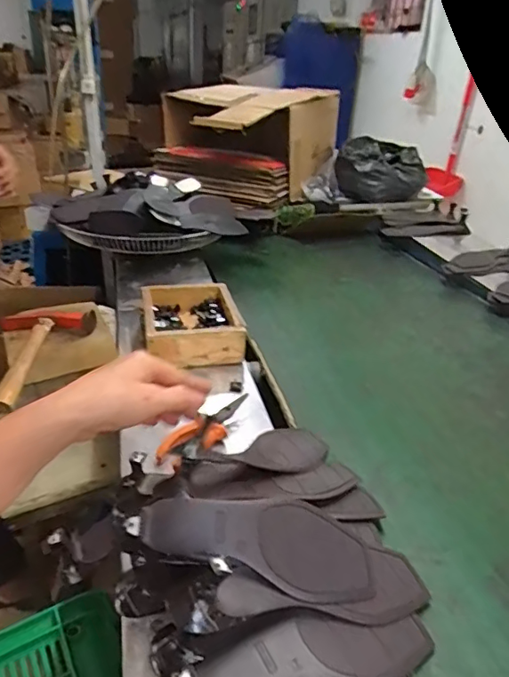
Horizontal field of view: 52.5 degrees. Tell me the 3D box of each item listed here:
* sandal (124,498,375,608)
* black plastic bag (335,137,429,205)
[{"bbox_3d":[0.007,0.178,0.454,0.221,0.042,0.067,17,28,-10],"label":"sandal"},{"bbox_3d":[0.433,-0.573,1.761,0.291,0.144,0.321,12,30,15],"label":"black plastic bag"}]

